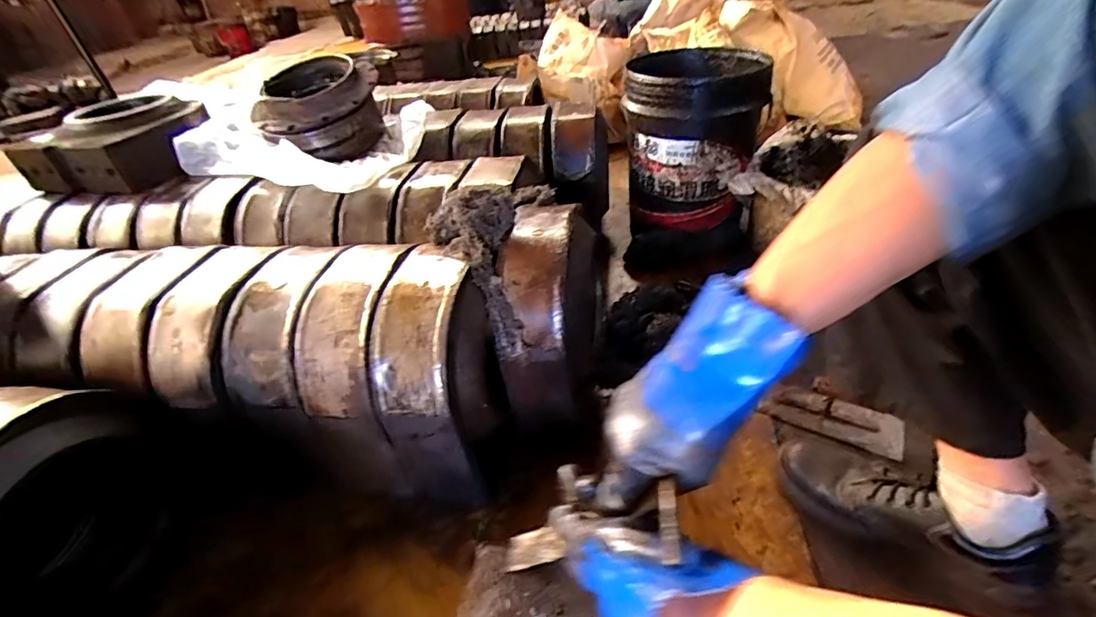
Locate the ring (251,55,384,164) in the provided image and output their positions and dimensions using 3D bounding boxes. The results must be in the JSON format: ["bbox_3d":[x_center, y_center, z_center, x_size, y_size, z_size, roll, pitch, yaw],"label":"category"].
[{"bbox_3d":[-0.471,-0.413,1.044,0.243,0.147,0.218,-14,37,-7],"label":"ring"}]

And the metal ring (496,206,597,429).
[{"bbox_3d":[0.006,0.000,0.720,0.110,0.228,0.247,2,38,14],"label":"metal ring"}]

